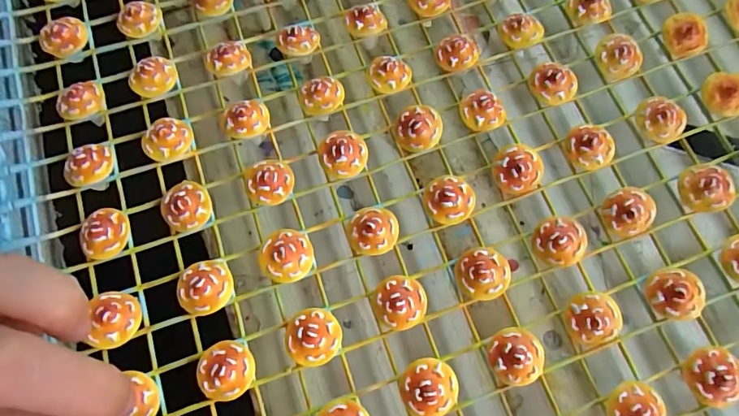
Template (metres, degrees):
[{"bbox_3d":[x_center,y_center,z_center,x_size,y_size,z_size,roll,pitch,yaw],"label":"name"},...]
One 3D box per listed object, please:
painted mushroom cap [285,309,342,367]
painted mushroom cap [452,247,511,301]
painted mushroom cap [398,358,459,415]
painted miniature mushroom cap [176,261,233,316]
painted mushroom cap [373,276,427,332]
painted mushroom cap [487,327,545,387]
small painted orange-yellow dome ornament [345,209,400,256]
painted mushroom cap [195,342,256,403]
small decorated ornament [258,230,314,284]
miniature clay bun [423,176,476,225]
[{"bbox_3d":[-0.020,0.047,0.165,0.019,0.010,0.019,0,72,-1],"label":"painted mushroom cap"},{"bbox_3d":[0.043,0.025,0.173,0.019,0.009,0.019,0,72,-1],"label":"painted mushroom cap"},{"bbox_3d":[0.021,0.063,0.159,0.020,0.006,0.020,0,72,-1],"label":"painted mushroom cap"},{"bbox_3d":[-0.061,0.029,0.169,0.018,0.010,0.019,0,72,-1],"label":"painted miniature mushroom cap"},{"bbox_3d":[0.011,0.035,0.169,0.020,0.009,0.019,0,72,-1],"label":"painted mushroom cap"},{"bbox_3d":[0.053,0.053,0.163,0.019,0.009,0.019,0,72,-1],"label":"painted mushroom cap"},{"bbox_3d":[0.001,0.009,0.177,0.020,0.009,0.018,-2,72,-2],"label":"small painted orange-yellow dome ornament"},{"bbox_3d":[-0.051,0.057,0.160,0.019,0.009,0.019,0,72,-1],"label":"painted mushroom cap"},{"bbox_3d":[-0.032,0.018,0.174,0.019,0.010,0.019,0,72,-1],"label":"small decorated ornament"},{"bbox_3d":[0.032,-0.003,0.181,0.019,0.010,0.019,8,72,1],"label":"miniature clay bun"}]

